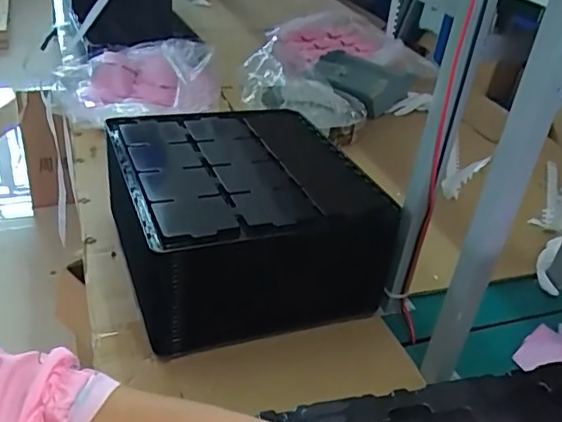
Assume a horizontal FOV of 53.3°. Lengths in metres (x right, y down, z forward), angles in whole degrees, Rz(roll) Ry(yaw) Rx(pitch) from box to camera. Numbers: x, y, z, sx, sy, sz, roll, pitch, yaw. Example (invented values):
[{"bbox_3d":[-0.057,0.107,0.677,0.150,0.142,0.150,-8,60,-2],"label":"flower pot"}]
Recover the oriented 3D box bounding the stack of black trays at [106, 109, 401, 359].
[{"bbox_3d":[-0.060,0.005,0.859,0.345,0.183,0.405,-6,36,-20],"label":"stack of black trays"}]

